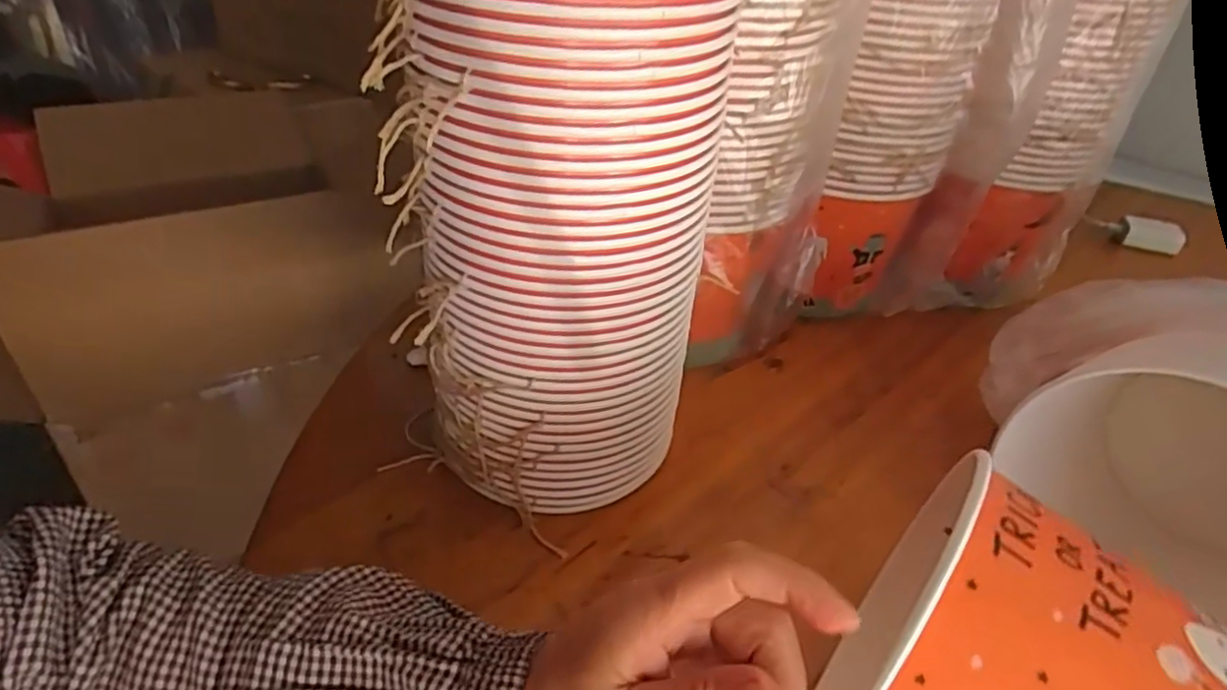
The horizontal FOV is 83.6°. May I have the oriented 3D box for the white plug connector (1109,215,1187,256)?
[{"bbox_3d":[0.643,-0.135,0.824,0.072,0.035,0.017,23,39,24],"label":"white plug connector"}]

